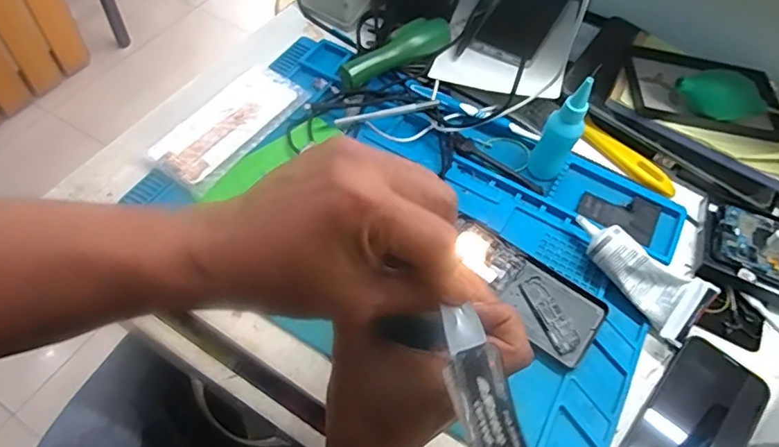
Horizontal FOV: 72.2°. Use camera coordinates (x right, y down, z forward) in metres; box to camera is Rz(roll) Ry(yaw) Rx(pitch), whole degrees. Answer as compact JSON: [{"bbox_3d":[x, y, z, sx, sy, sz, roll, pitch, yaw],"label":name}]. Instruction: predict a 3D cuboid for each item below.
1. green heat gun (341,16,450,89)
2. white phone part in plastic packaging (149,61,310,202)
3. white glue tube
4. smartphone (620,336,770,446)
[{"bbox_3d":[0.007,-0.195,0.622,0.143,0.047,0.039,-25,63,-19],"label":"green heat gun"},{"bbox_3d":[-0.168,-0.106,0.566,0.082,0.011,0.171,33,60,16],"label":"white phone part in plastic packaging"},{"bbox_3d":[0.223,0.044,0.487,0.049,0.043,0.130,-35,66,-24],"label":"white glue tube"},{"bbox_3d":[0.248,0.165,0.433,0.075,0.008,0.150,38,62,18],"label":"smartphone"}]

